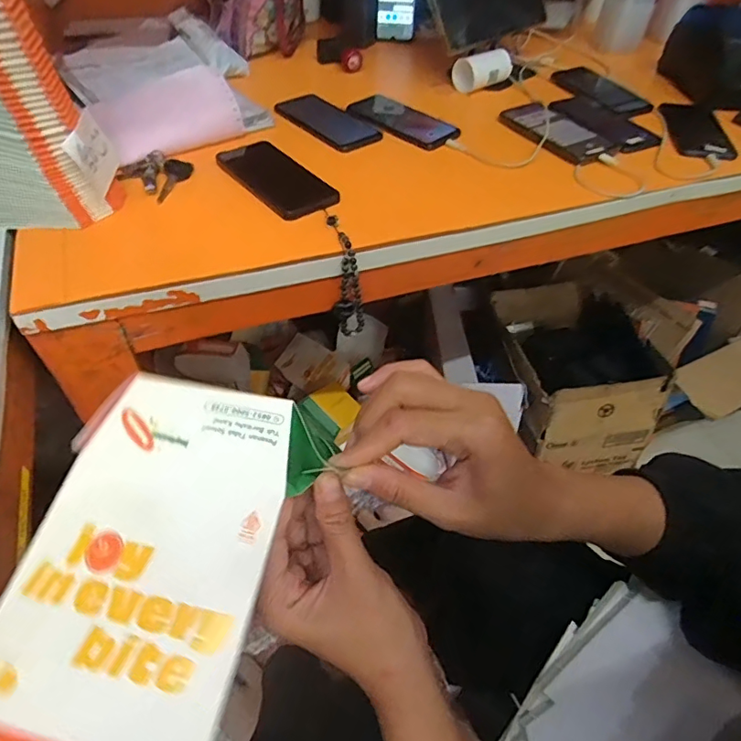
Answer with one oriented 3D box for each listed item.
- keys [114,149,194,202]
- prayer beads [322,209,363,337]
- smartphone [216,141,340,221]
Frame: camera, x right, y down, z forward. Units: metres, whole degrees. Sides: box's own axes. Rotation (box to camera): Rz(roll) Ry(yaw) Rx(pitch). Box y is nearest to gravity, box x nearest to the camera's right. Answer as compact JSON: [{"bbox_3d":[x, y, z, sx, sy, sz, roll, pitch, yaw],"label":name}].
[{"bbox_3d":[-0.262,-0.235,0.605,0.077,0.028,0.074,14,50,10],"label":"keys"},{"bbox_3d":[-0.031,-0.104,0.577,0.032,0.135,0.065,-15,26,-15],"label":"prayer beads"},{"bbox_3d":[-0.116,-0.234,0.624,0.080,0.012,0.170,-30,57,-26],"label":"smartphone"}]

